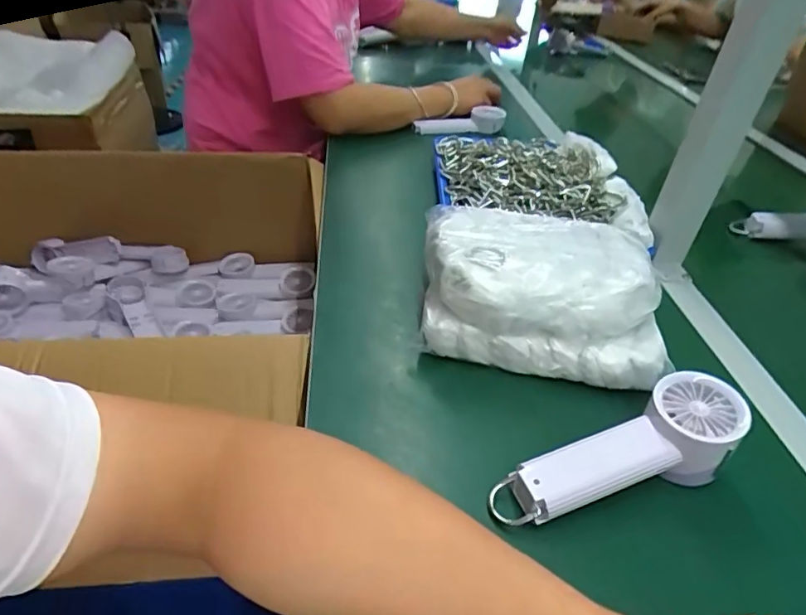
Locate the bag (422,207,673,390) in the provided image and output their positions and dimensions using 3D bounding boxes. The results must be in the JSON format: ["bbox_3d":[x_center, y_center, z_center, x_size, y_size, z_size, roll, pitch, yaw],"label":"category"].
[{"bbox_3d":[0.129,-0.024,0.496,0.215,0.085,0.178,6,39,1],"label":"bag"}]

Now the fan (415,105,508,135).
[{"bbox_3d":[0.099,-0.324,0.909,0.161,0.043,0.039,-6,40,-13],"label":"fan"}]

